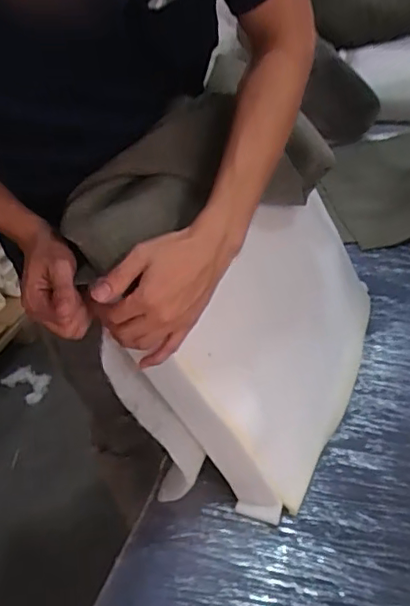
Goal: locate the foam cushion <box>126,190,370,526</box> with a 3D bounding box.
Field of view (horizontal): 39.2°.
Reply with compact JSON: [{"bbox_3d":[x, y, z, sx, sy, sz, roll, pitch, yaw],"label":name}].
[{"bbox_3d":[0.105,0.033,0.782,0.066,0.289,0.409,-7,35,41],"label":"foam cushion"}]

